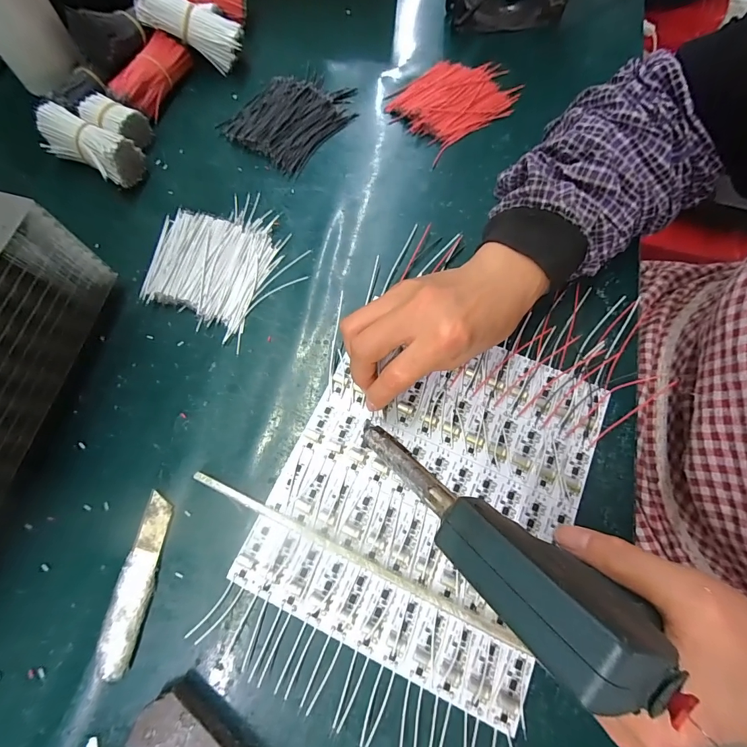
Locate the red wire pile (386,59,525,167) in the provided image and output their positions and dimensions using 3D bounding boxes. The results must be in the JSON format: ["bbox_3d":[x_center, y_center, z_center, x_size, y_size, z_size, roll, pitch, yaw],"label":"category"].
[{"bbox_3d":[0.081,-0.277,0.379,0.122,0.016,0.091,-36,75,-11],"label":"red wire pile"}]

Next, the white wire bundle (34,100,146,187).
[{"bbox_3d":[-0.254,-0.202,0.341,0.087,0.039,0.038,22,73,7],"label":"white wire bundle"}]

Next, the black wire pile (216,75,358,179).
[{"bbox_3d":[-0.081,-0.257,0.375,0.094,0.014,0.114,35,75,11],"label":"black wire pile"}]

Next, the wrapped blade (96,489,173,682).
[{"bbox_3d":[-0.153,0.132,0.243,0.025,0.010,0.101,8,72,3],"label":"wrapped blade"}]

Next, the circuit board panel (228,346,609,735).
[{"bbox_3d":[0.039,0.074,0.267,0.191,0.008,0.224,23,73,8],"label":"circuit board panel"}]

